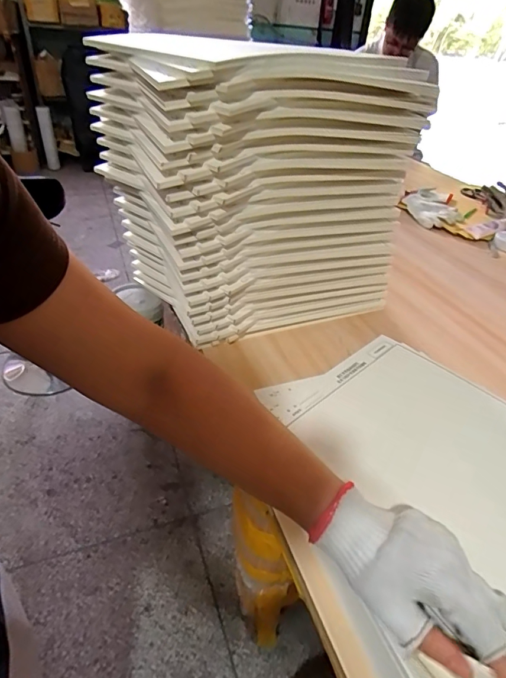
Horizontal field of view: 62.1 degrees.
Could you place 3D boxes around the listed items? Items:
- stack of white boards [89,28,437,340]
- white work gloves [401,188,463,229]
[{"bbox_3d":[0.016,-0.215,0.672,0.436,0.378,0.241,-13,41,-22],"label":"stack of white boards"},{"bbox_3d":[0.541,-0.407,1.300,0.147,0.045,0.259,4,38,-1],"label":"white work gloves"}]

